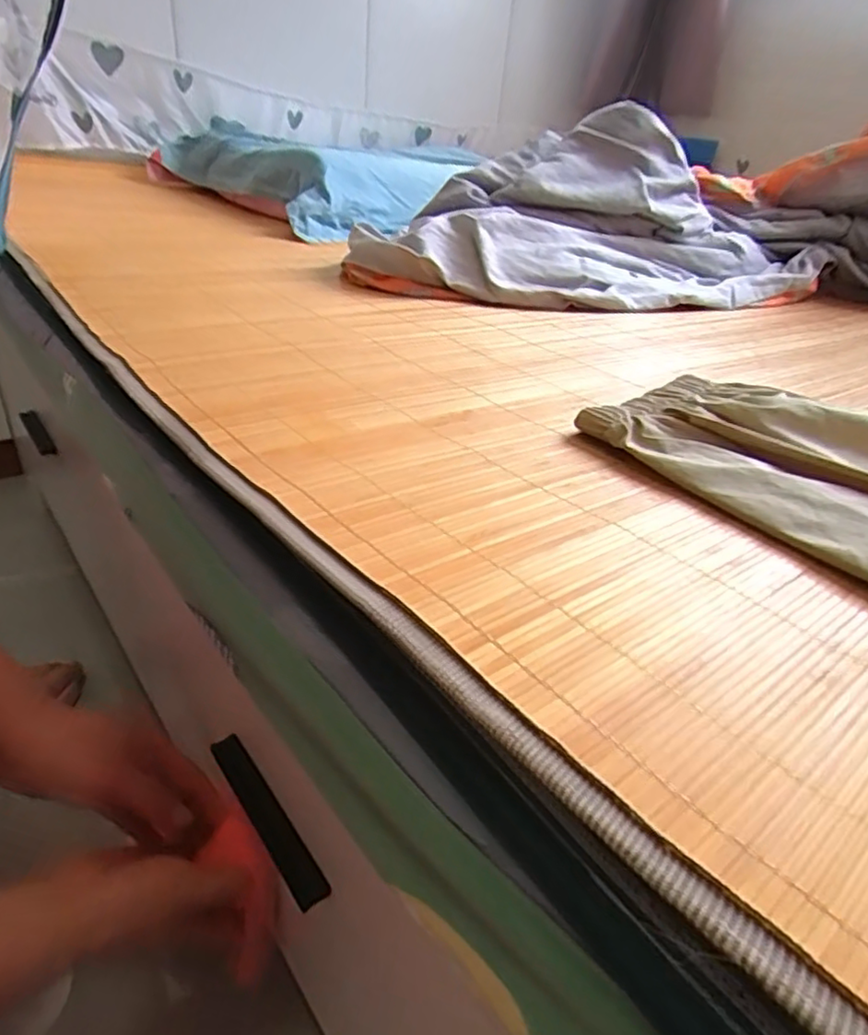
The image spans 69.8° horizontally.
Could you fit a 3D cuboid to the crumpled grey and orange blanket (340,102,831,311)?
[{"bbox_3d":[0.203,-0.337,0.695,0.600,0.159,0.227,-7,33,-21],"label":"crumpled grey and orange blanket"}]

